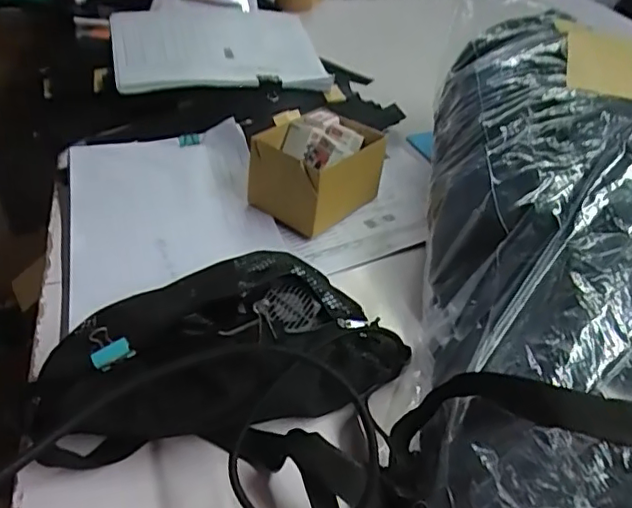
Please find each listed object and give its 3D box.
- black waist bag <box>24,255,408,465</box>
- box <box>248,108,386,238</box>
[{"bbox_3d":[-0.070,0.072,0.446,0.272,0.101,0.145,-8,41,-15],"label":"black waist bag"},{"bbox_3d":[0.006,-0.097,0.667,0.104,0.090,0.136,30,46,28],"label":"box"}]

